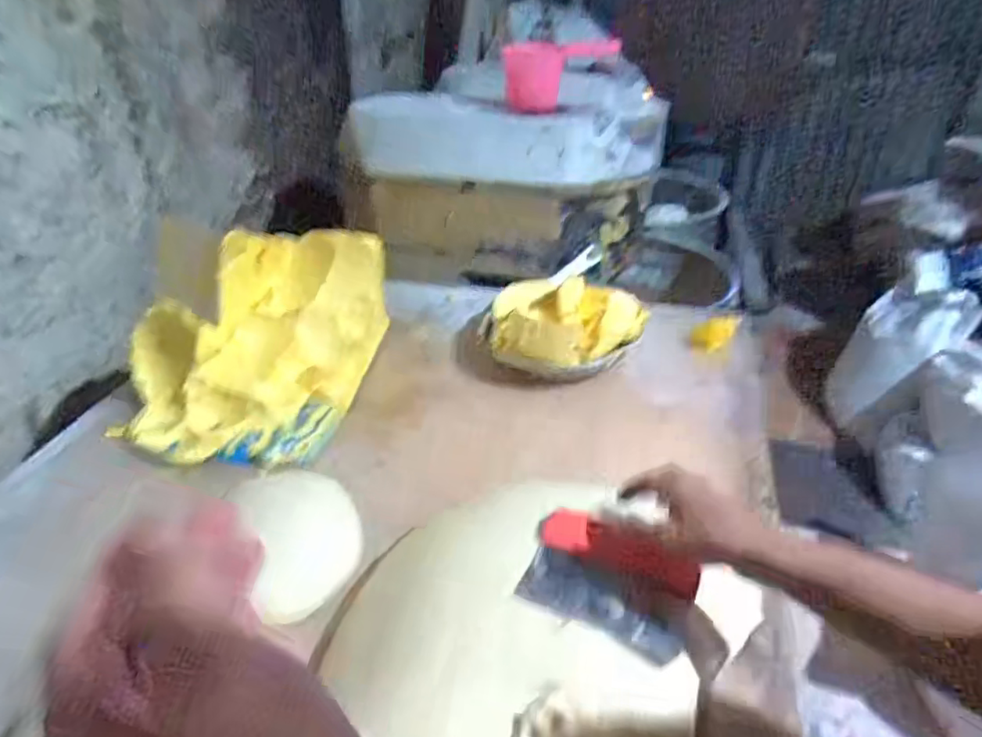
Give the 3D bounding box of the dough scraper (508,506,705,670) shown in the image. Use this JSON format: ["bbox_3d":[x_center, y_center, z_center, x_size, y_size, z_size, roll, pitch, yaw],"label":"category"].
[{"bbox_3d":[0.100,0.175,0.510,0.134,0.030,0.096,12,36,20],"label":"dough scraper"}]

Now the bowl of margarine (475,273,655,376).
[{"bbox_3d":[0.107,-0.076,0.945,0.242,0.093,0.208,-20,38,-25],"label":"bowl of margarine"}]

